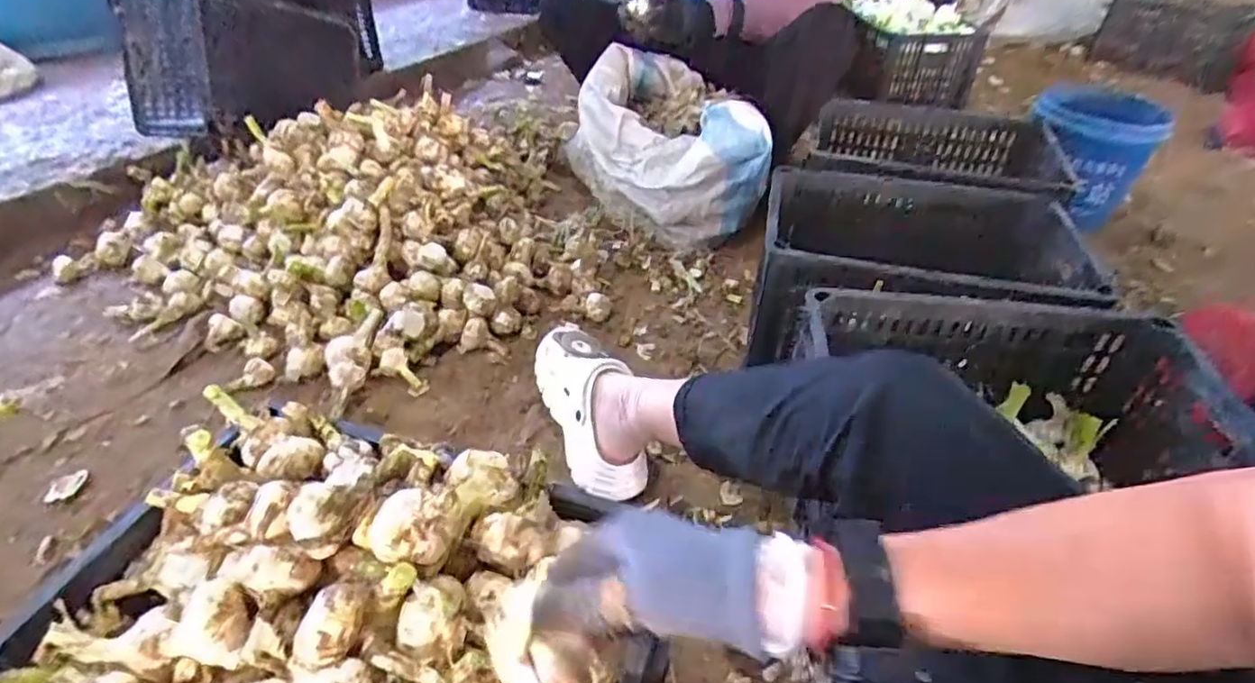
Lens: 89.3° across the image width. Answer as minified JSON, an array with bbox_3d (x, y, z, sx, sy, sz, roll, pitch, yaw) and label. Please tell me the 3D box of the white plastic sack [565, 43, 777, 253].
[{"bbox_3d":[0.065,-0.478,1.428,0.299,0.246,0.579,-12,42,-16],"label":"white plastic sack"}]

